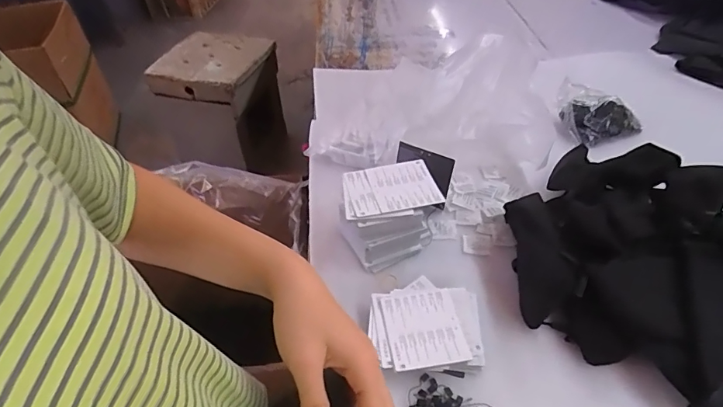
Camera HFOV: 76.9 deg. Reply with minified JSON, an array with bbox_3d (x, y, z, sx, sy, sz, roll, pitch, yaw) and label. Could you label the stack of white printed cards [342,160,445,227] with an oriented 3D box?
[{"bbox_3d":[0.038,-0.020,0.641,0.132,0.010,0.107,-13,43,-10],"label":"stack of white printed cards"}]

